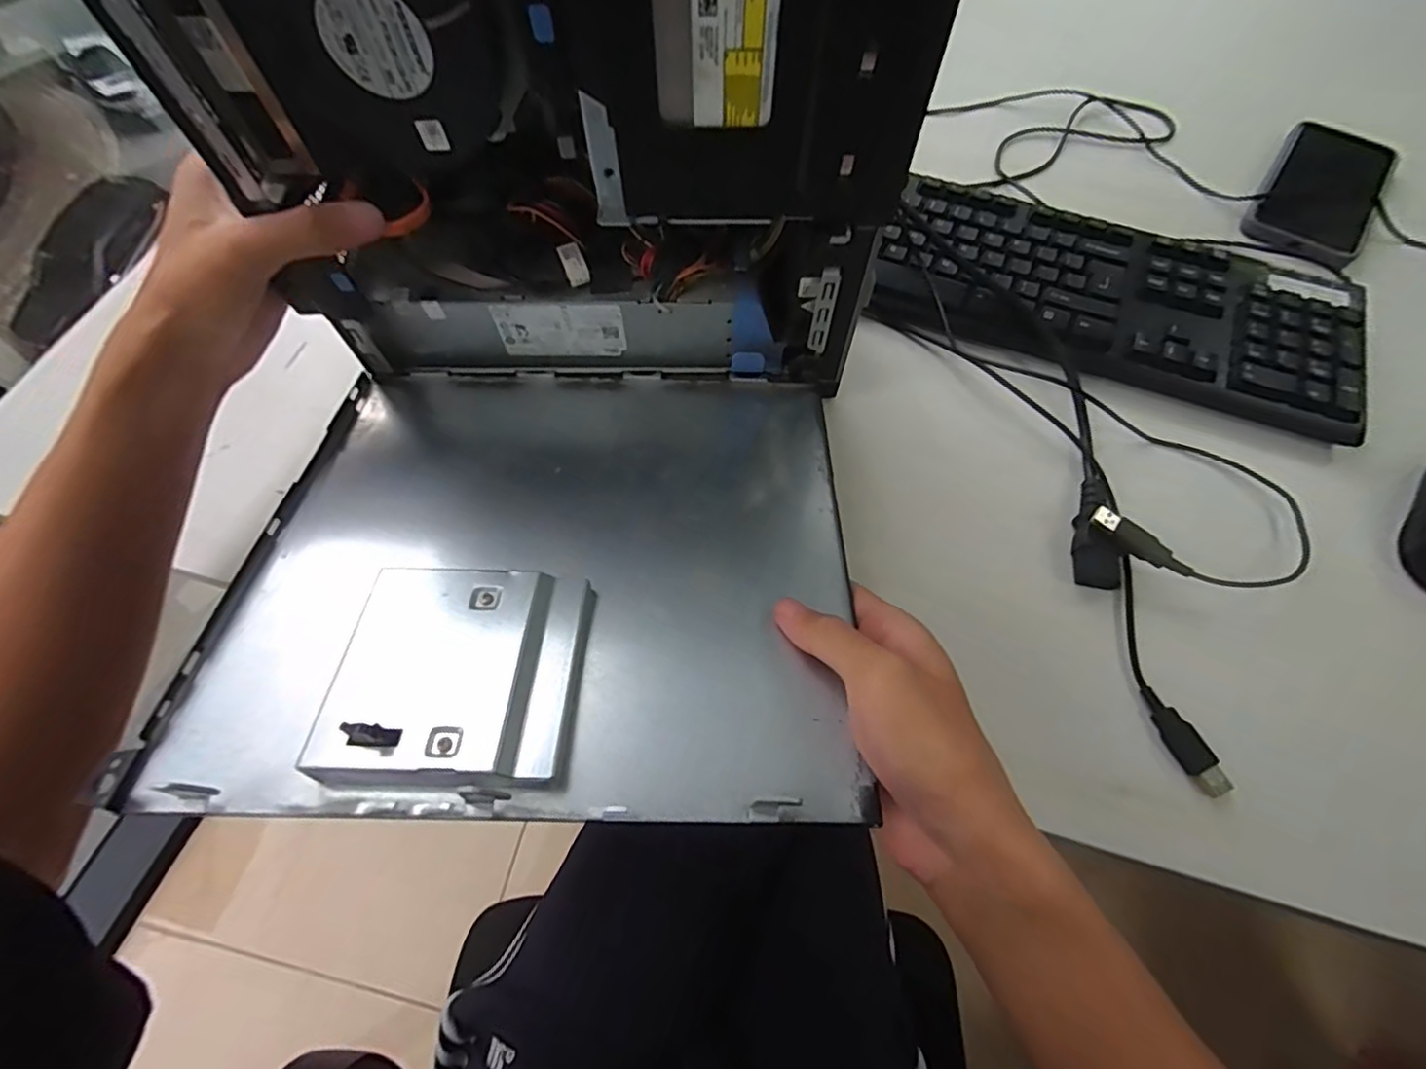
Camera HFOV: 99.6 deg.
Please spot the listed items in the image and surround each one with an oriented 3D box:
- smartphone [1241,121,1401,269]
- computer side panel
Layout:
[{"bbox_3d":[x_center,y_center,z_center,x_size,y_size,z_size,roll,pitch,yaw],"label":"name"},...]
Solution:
[{"bbox_3d":[0.498,-0.281,0.491,0.084,0.018,0.150,32,69,14],"label":"smartphone"},{"bbox_3d":[-0.082,0.003,0.312,0.293,0.021,0.262,2,50,-1],"label":"computer side panel"}]

